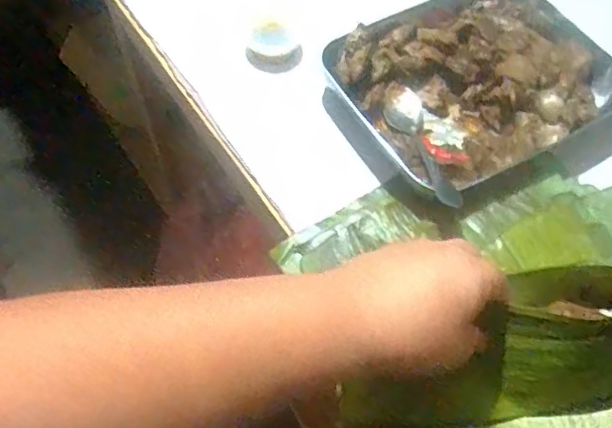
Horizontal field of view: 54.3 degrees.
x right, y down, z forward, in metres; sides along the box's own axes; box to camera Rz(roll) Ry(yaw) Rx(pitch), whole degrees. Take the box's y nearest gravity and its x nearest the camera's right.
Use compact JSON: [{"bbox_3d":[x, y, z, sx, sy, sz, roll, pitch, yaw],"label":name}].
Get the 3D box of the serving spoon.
[{"bbox_3d":[0.101,-0.059,0.513,0.034,0.018,0.155,-5,42,-6],"label":"serving spoon"}]

